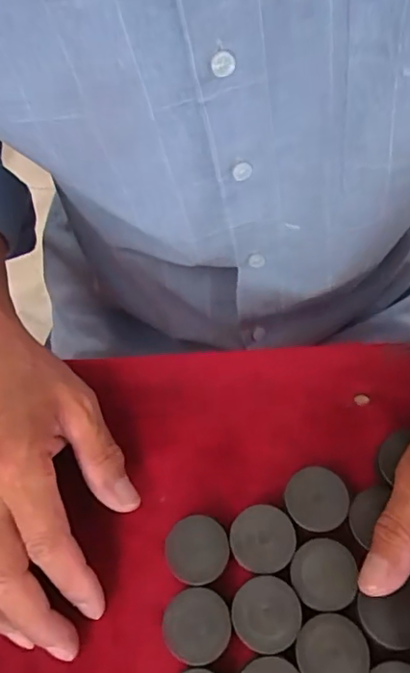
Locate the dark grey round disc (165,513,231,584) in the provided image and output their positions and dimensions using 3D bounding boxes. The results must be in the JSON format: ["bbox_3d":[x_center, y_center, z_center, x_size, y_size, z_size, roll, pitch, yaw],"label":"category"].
[{"bbox_3d":[-0.004,0.110,0.281,0.031,0.014,0.032,-1,63,3],"label":"dark grey round disc"}]

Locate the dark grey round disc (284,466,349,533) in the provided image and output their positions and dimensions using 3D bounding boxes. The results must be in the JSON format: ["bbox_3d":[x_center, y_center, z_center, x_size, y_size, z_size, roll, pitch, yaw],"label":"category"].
[{"bbox_3d":[0.058,0.084,0.284,0.031,0.004,0.032,-1,63,3],"label":"dark grey round disc"}]

